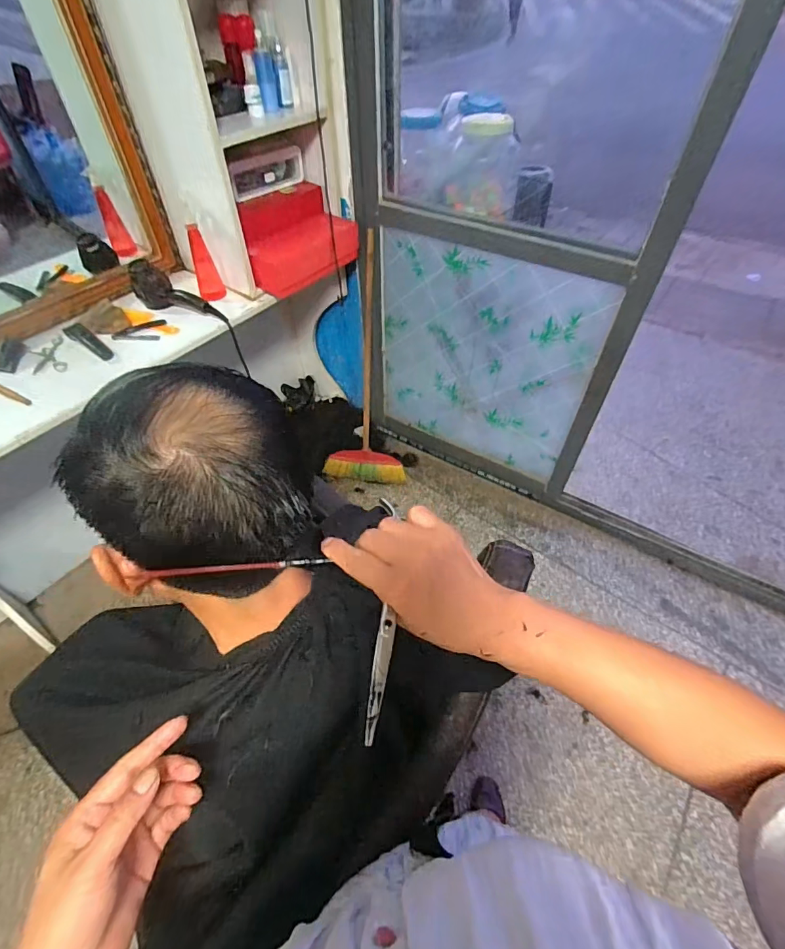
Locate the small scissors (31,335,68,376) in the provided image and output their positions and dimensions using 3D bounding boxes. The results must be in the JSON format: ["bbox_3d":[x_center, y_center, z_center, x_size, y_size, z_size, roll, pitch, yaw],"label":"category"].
[{"bbox_3d":[-0.819,-0.279,1.087,0.074,0.014,0.139,-22,54,-18],"label":"small scissors"}]

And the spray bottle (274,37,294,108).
[{"bbox_3d":[-0.270,-0.983,1.122,0.033,0.122,0.044,-4,49,-2],"label":"spray bottle"}]

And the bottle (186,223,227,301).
[{"bbox_3d":[-0.495,-0.554,1.201,0.065,0.172,0.056,-12,50,-9],"label":"bottle"}]

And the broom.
[{"bbox_3d":[-0.108,-0.360,1.598,0.296,0.849,0.088,-1,28,-2],"label":"broom"}]

